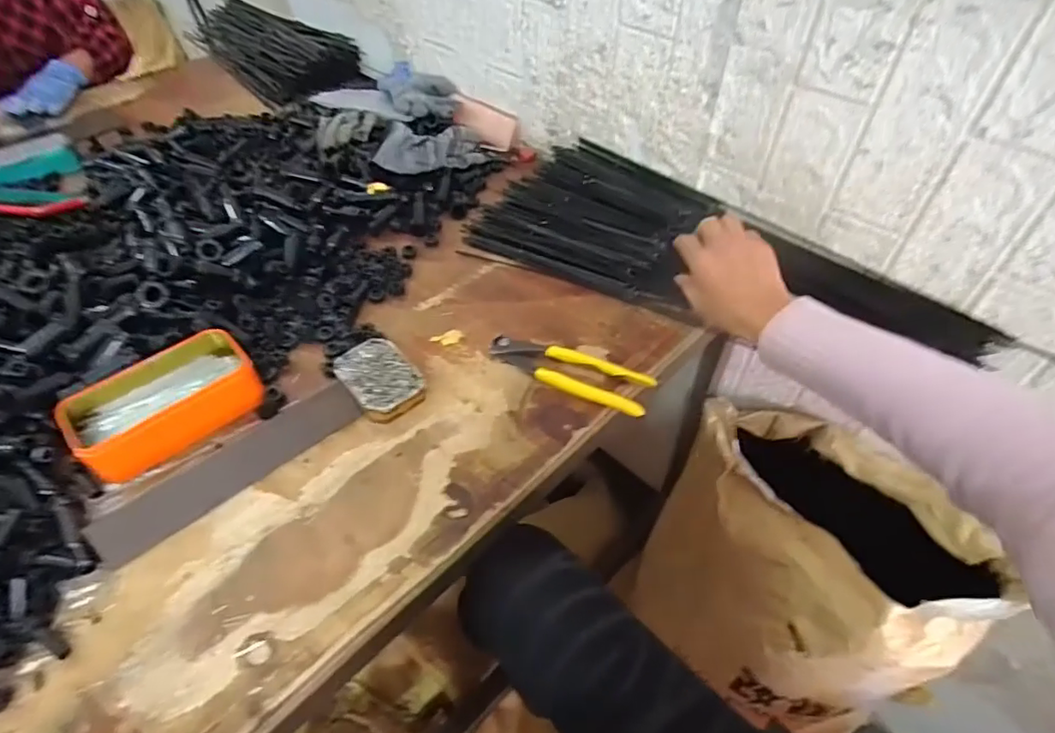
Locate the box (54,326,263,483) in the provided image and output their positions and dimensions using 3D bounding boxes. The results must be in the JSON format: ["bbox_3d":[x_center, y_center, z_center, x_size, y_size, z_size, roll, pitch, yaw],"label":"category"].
[{"bbox_3d":[-0.325,0.032,0.498,0.089,0.040,0.146,35,56,28],"label":"box"}]

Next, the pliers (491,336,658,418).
[{"bbox_3d":[0.041,0.003,0.544,0.162,0.017,0.045,20,50,17],"label":"pliers"}]

